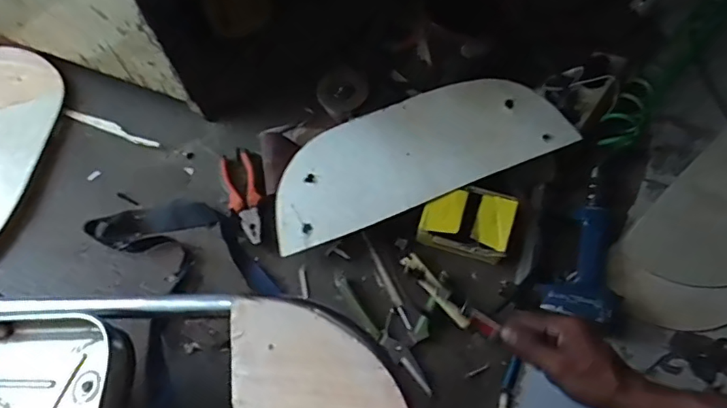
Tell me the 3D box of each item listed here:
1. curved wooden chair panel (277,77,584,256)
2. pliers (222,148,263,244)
[{"bbox_3d":[0.075,-0.076,0.769,0.439,0.039,0.156,-21,63,-10],"label":"curved wooden chair panel"},{"bbox_3d":[-0.174,-0.012,0.785,0.046,0.023,0.155,-17,62,-8],"label":"pliers"}]

